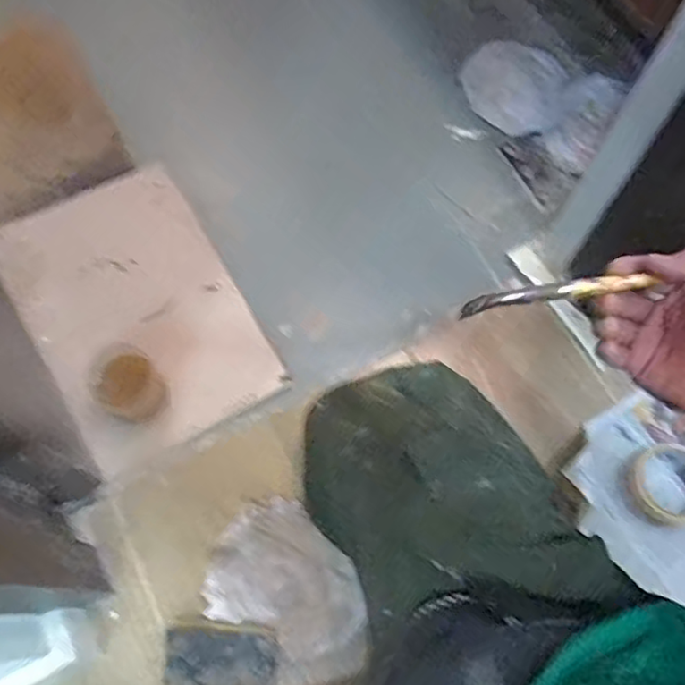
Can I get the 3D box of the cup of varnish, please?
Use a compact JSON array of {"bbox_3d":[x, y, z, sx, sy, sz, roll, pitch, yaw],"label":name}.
[{"bbox_3d":[-0.253,0.054,0.777,0.073,0.086,0.073,1,68,-2],"label":"cup of varnish"}]

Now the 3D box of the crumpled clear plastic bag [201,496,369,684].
[{"bbox_3d":[-0.055,0.278,0.719,0.195,0.034,0.141,41,72,13],"label":"crumpled clear plastic bag"}]

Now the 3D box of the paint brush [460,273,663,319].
[{"bbox_3d":[0.139,-0.032,0.416,0.132,0.017,0.013,-9,69,-15],"label":"paint brush"}]

